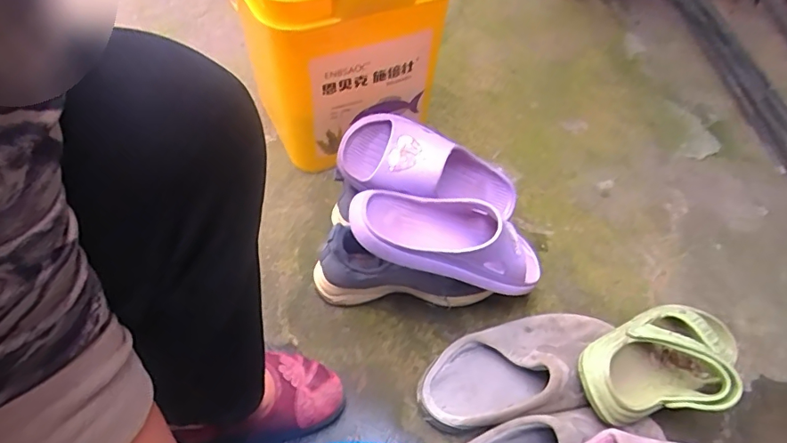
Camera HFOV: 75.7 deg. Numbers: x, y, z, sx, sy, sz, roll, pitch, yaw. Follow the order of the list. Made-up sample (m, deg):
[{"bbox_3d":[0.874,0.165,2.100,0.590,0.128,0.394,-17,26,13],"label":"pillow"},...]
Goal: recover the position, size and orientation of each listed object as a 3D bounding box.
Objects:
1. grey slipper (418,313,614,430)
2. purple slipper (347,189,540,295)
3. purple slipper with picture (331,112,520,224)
[{"bbox_3d":[0.150,0.169,0.592,0.241,0.069,0.120,-10,54,-11],"label":"grey slipper"},{"bbox_3d":[0.075,0.010,0.598,0.251,0.071,0.098,15,48,-19],"label":"purple slipper"},{"bbox_3d":[0.058,-0.066,0.648,0.246,0.083,0.101,13,48,-20],"label":"purple slipper with picture"}]

